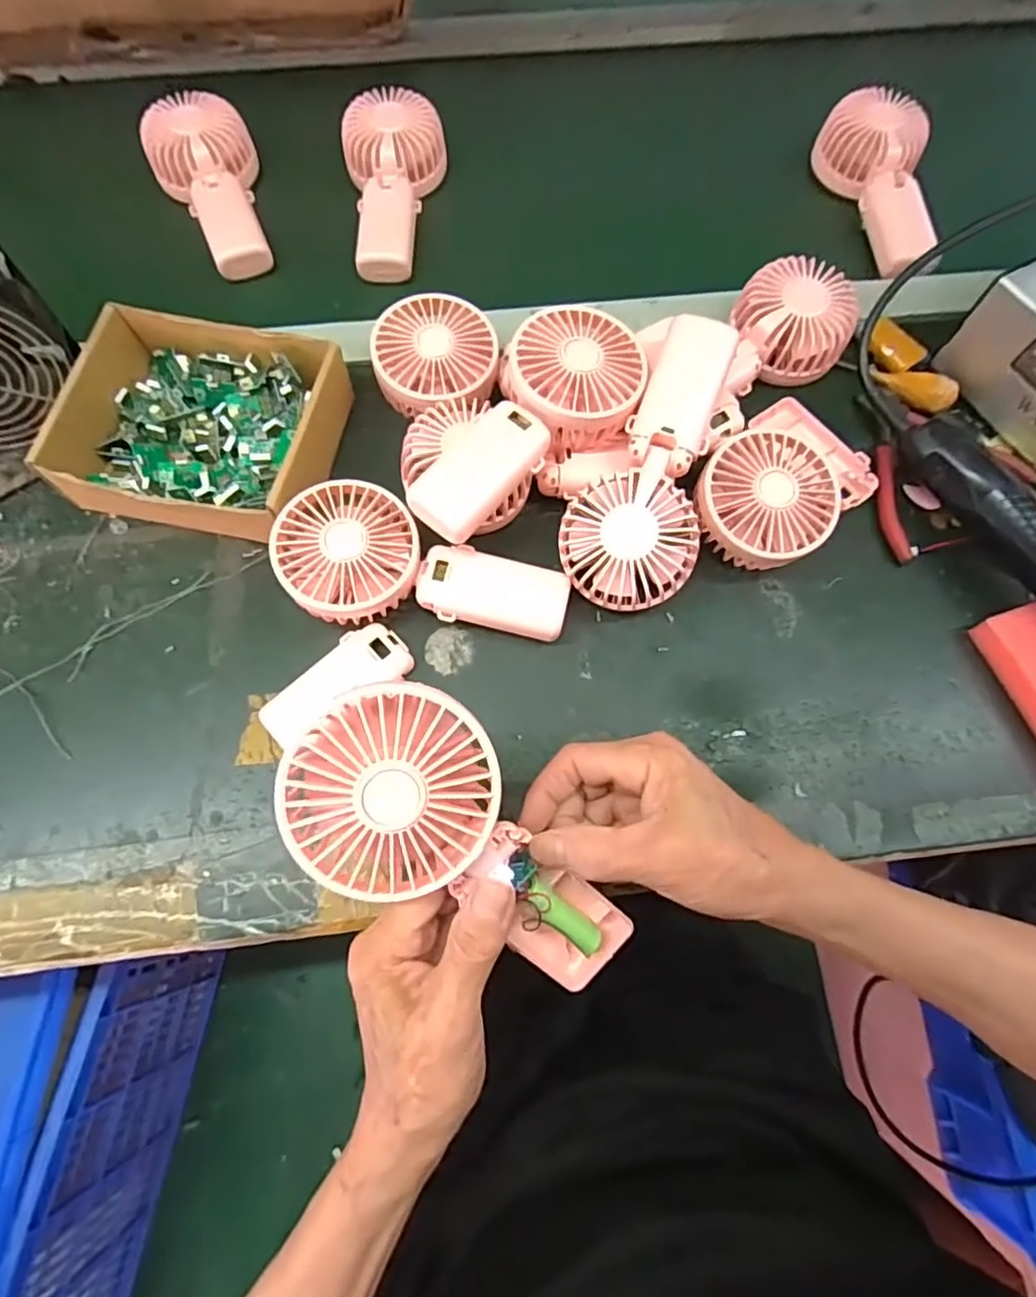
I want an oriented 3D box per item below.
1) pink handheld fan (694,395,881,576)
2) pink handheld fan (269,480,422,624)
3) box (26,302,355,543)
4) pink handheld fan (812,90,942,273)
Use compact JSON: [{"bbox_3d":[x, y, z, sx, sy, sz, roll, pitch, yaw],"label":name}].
[{"bbox_3d":[0.183,-0.116,0.412,0.144,0.051,0.092,-42,78,-13],"label":"pink handheld fan"},{"bbox_3d":[-0.108,-0.059,0.389,0.085,0.047,0.085,0,72,-1],"label":"pink handheld fan"},{"bbox_3d":[-0.217,-0.154,0.417,0.176,0.051,0.149,11,72,2],"label":"box"},{"bbox_3d":[0.313,-0.396,0.513,0.076,0.046,0.164,-1,72,-2],"label":"pink handheld fan"}]

